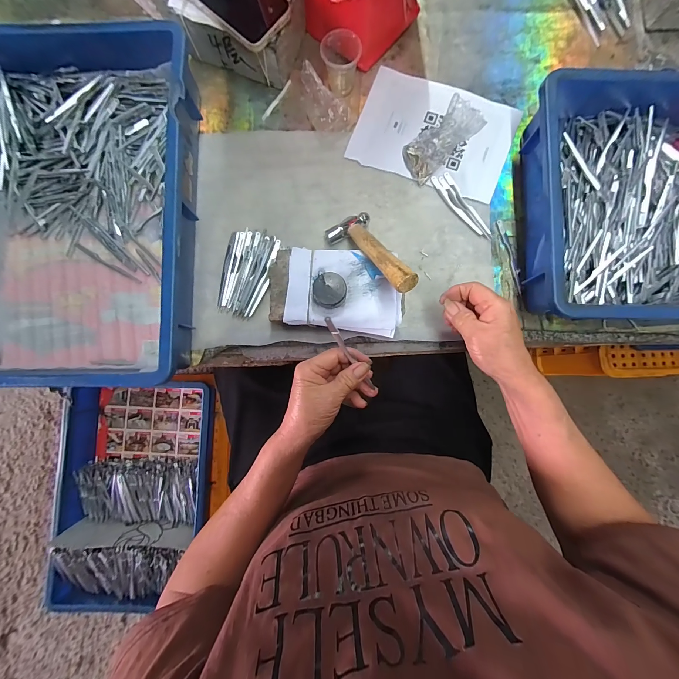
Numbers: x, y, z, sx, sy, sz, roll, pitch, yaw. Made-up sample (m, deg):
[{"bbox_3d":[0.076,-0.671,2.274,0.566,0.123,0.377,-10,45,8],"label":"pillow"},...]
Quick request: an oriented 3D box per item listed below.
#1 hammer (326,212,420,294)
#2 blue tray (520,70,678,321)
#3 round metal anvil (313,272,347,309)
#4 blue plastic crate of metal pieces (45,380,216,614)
[{"bbox_3d":[0.039,-0.103,0.342,0.057,0.018,0.151,-31,48,-1],"label":"hammer"},{"bbox_3d":[0.461,-0.173,0.365,0.447,0.084,0.306,0,85,0],"label":"blue tray"},{"bbox_3d":[-0.011,-0.057,0.342,0.038,0.021,0.038,0,85,0],"label":"round metal anvil"},{"bbox_3d":[-0.408,0.300,0.604,0.279,0.115,0.419,0,85,0],"label":"blue plastic crate of metal pieces"}]

